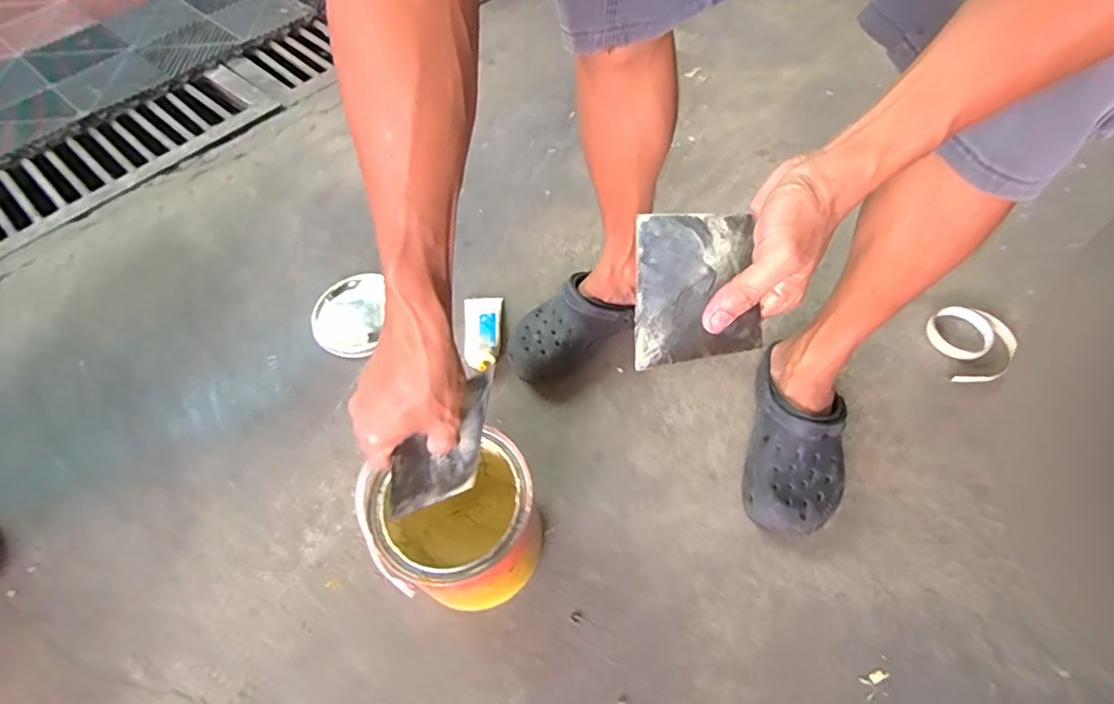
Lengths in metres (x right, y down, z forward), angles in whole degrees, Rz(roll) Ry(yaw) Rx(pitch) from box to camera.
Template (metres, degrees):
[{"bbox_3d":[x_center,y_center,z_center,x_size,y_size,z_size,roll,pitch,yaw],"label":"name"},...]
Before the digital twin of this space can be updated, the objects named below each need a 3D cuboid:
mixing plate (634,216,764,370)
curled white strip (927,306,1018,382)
[{"bbox_3d":[0.098,-0.049,0.395,0.083,0.004,0.115,-2,73,17],"label":"mixing plate"},{"bbox_3d":[0.584,-0.019,0.778,0.095,0.028,0.120,-11,58,-4],"label":"curled white strip"}]

